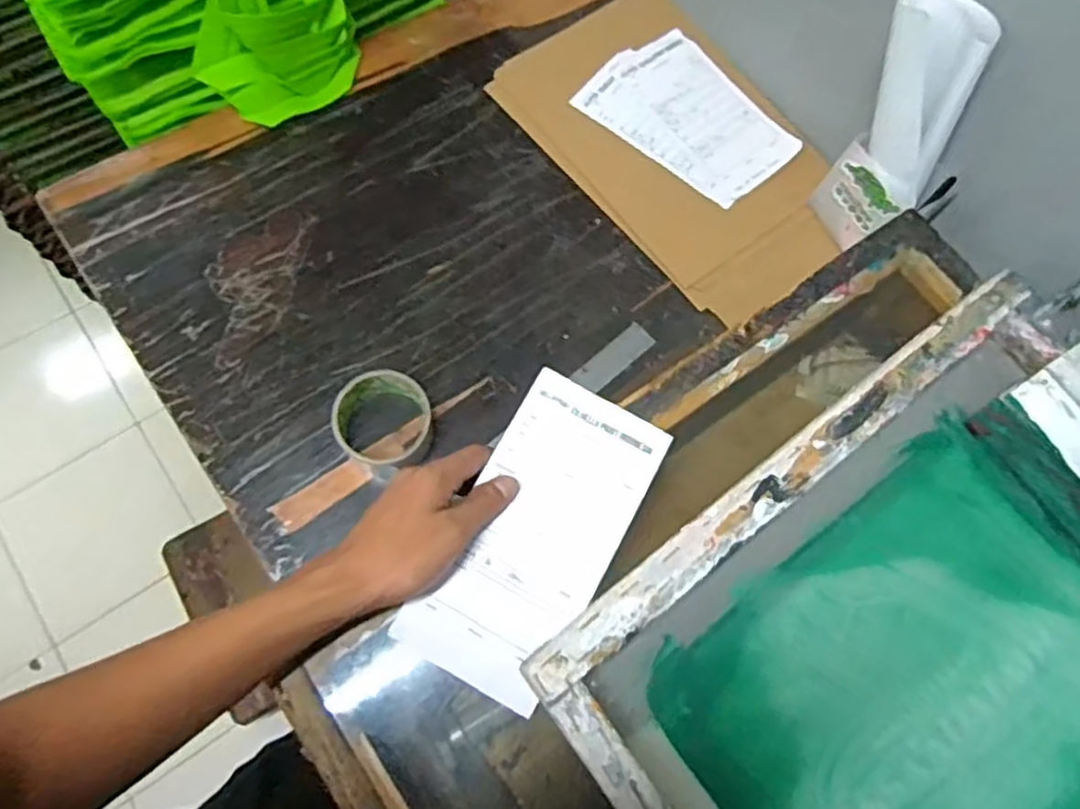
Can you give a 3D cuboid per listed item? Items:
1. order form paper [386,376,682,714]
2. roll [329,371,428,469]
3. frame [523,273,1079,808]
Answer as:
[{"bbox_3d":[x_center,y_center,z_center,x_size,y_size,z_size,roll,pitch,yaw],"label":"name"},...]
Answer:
[{"bbox_3d":[-0.001,0.087,0.497,0.105,0.006,0.211,28,73,7],"label":"order form paper"},{"bbox_3d":[-0.139,0.014,0.659,0.082,0.050,0.081,1,70,-4],"label":"roll"},{"bbox_3d":[0.264,0.169,0.452,0.430,0.051,0.345,-35,77,-11],"label":"frame"}]

